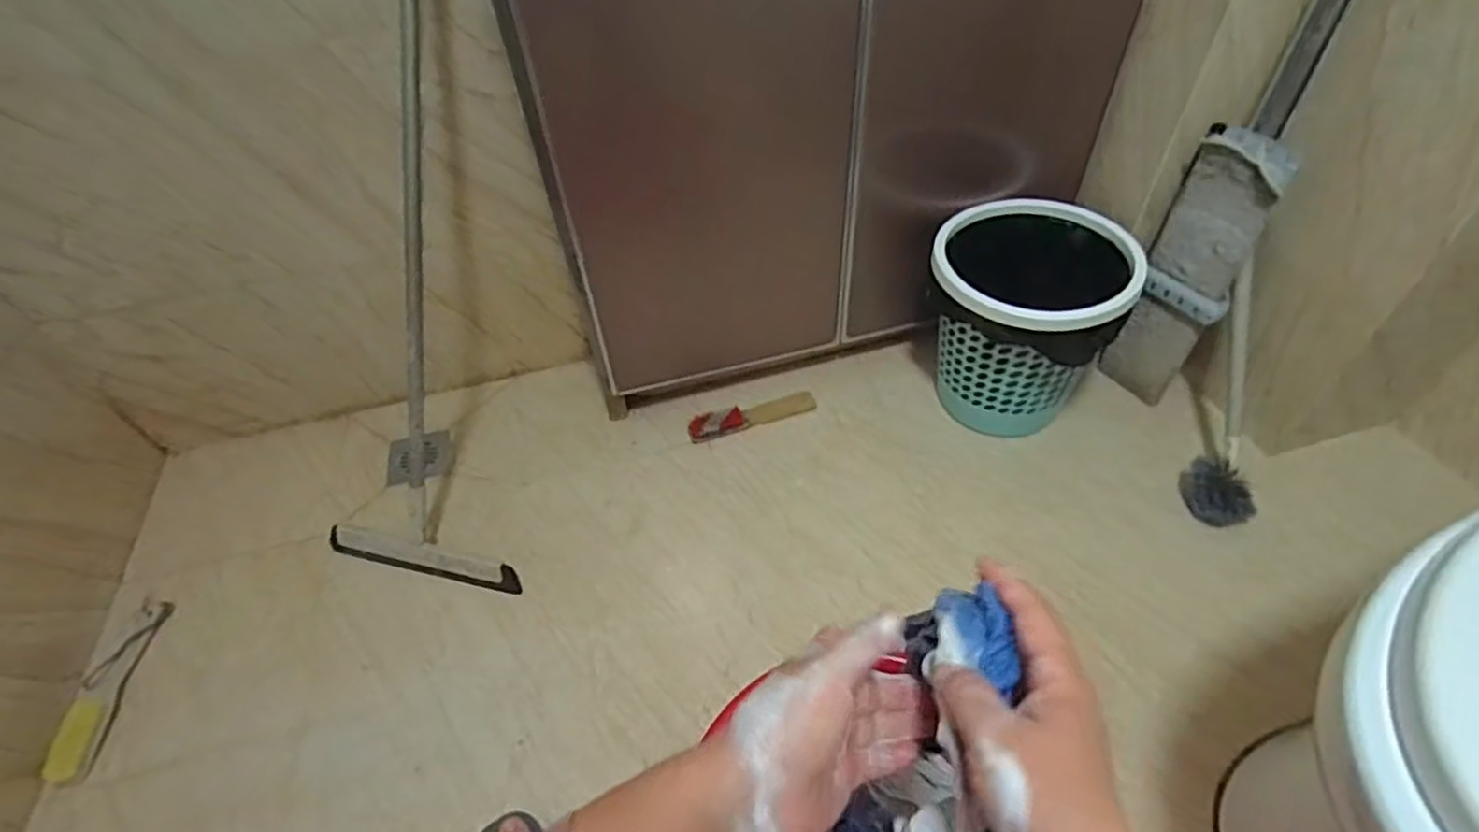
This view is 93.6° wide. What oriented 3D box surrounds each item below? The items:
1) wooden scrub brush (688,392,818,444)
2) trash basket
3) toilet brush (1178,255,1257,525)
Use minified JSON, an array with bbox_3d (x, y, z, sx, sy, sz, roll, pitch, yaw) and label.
[{"bbox_3d":[0.022,0.000,1.139,0.214,0.019,0.051,-13,49,-6],"label":"wooden scrub brush"},{"bbox_3d":[0.418,-0.134,1.055,0.261,0.285,0.227,16,52,19],"label":"trash basket"},{"bbox_3d":[0.674,-0.024,0.946,0.065,0.096,0.352,11,84,15],"label":"toilet brush"}]

